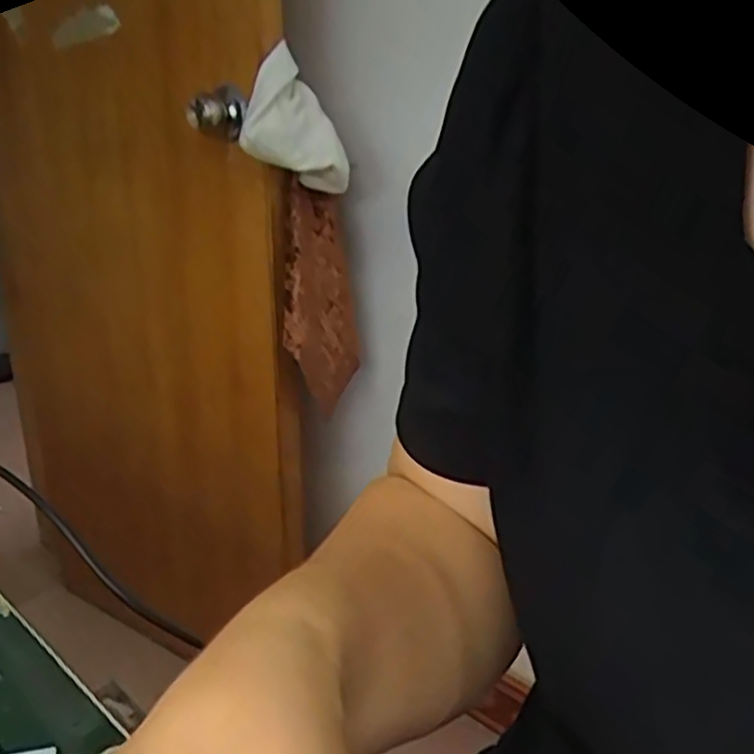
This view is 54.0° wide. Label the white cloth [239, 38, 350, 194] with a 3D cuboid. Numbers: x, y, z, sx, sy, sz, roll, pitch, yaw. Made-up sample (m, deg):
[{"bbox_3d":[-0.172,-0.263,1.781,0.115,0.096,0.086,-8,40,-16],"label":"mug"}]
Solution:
[{"bbox_3d":[-0.108,-0.338,0.977,0.130,0.175,0.099,-3,17,-4],"label":"white cloth"}]

